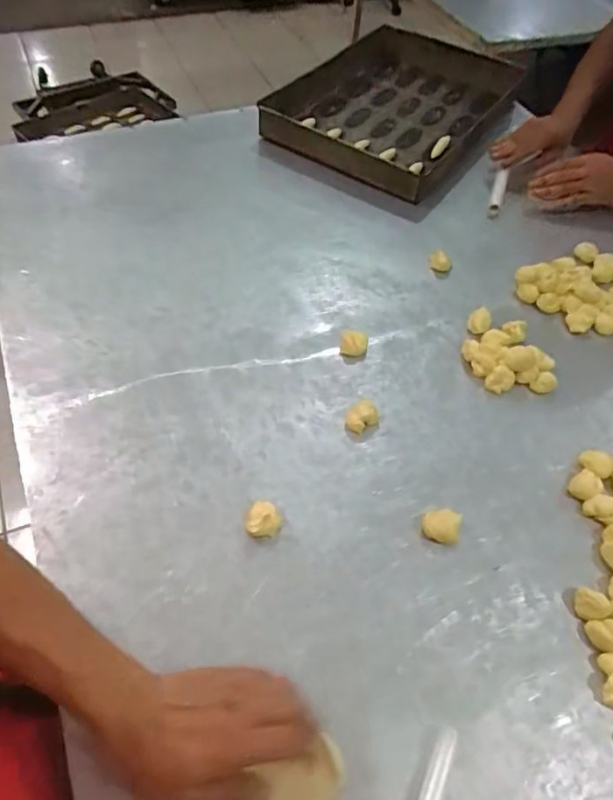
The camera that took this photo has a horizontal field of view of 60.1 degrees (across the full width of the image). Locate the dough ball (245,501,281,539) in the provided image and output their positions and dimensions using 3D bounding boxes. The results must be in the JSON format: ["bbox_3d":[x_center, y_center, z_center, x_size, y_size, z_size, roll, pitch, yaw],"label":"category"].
[{"bbox_3d":[-0.047,0.129,0.572,0.037,0.024,0.036,2,54,-2],"label":"dough ball"}]

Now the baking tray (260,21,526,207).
[{"bbox_3d":[0.188,-0.629,1.101,0.381,0.065,0.555,29,58,16],"label":"baking tray"}]

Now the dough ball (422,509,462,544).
[{"bbox_3d":[0.147,0.137,0.578,0.037,0.016,0.034,2,54,-2],"label":"dough ball"}]

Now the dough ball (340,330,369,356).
[{"bbox_3d":[0.065,-0.078,0.723,0.037,0.019,0.038,5,54,0],"label":"dough ball"}]

